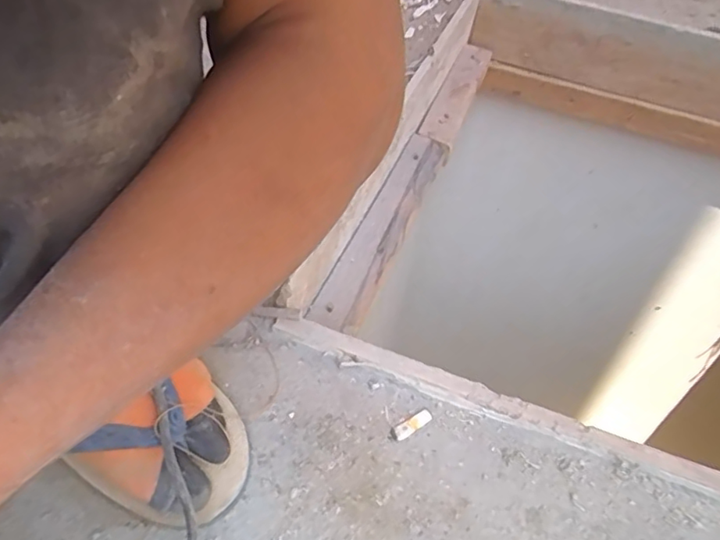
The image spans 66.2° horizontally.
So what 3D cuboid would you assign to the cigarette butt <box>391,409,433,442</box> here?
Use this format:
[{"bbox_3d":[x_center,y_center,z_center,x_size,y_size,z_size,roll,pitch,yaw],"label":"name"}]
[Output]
[{"bbox_3d":[0.044,0.131,0.466,0.039,0.005,0.012,-24,56,-24],"label":"cigarette butt"}]

